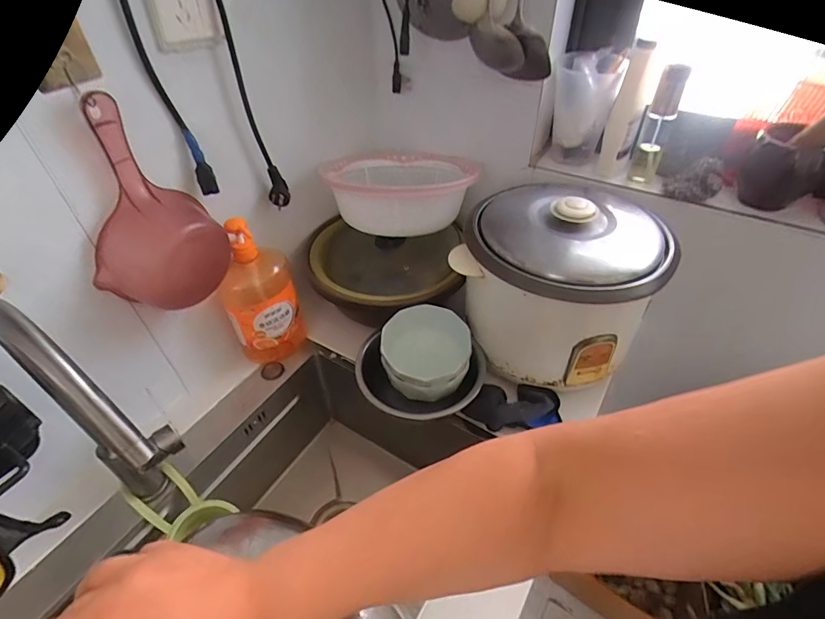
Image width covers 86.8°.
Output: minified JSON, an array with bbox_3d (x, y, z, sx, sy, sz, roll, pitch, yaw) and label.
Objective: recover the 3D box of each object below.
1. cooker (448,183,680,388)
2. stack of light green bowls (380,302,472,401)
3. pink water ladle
[{"bbox_3d":[0.228,-0.051,0.700,0.284,0.223,0.275,22,48,24],"label":"cooker"},{"bbox_3d":[0.022,0.073,0.703,0.135,0.090,0.132,2,43,4],"label":"stack of light green bowls"},{"bbox_3d":[-0.325,-0.113,0.536,0.067,0.234,0.153,26,50,27],"label":"pink water ladle"}]

